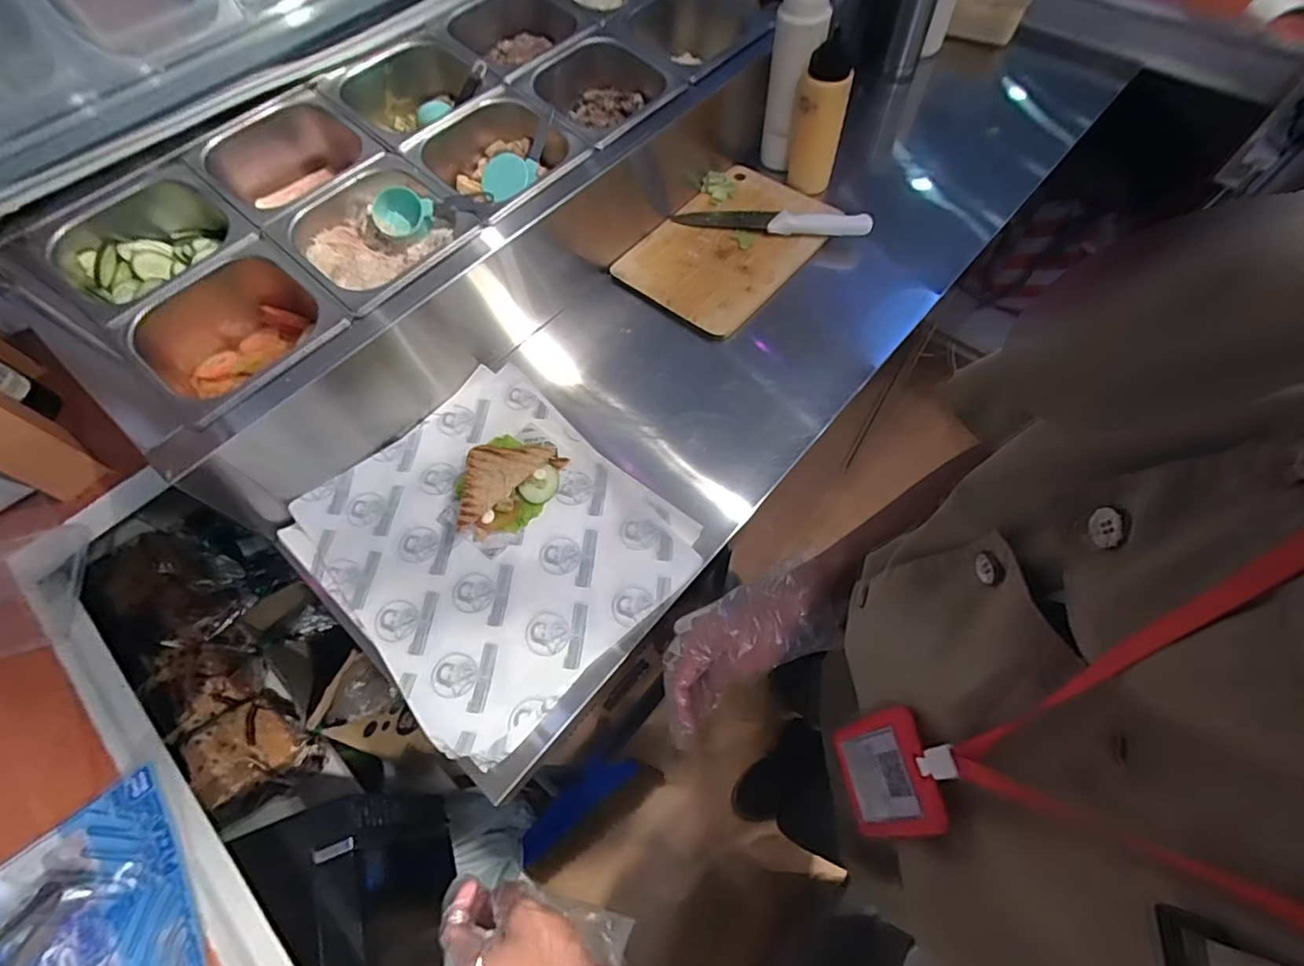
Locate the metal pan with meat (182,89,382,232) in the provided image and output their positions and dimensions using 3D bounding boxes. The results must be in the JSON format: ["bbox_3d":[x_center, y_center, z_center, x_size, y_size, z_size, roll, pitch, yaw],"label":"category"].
[{"bbox_3d":[-0.429,-0.372,0.674,0.171,0.089,0.173,39,70,20],"label":"metal pan with meat"}]

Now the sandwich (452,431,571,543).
[{"bbox_3d":[-0.161,-0.001,0.605,0.095,0.049,0.125,19,65,12],"label":"sandwich"}]

